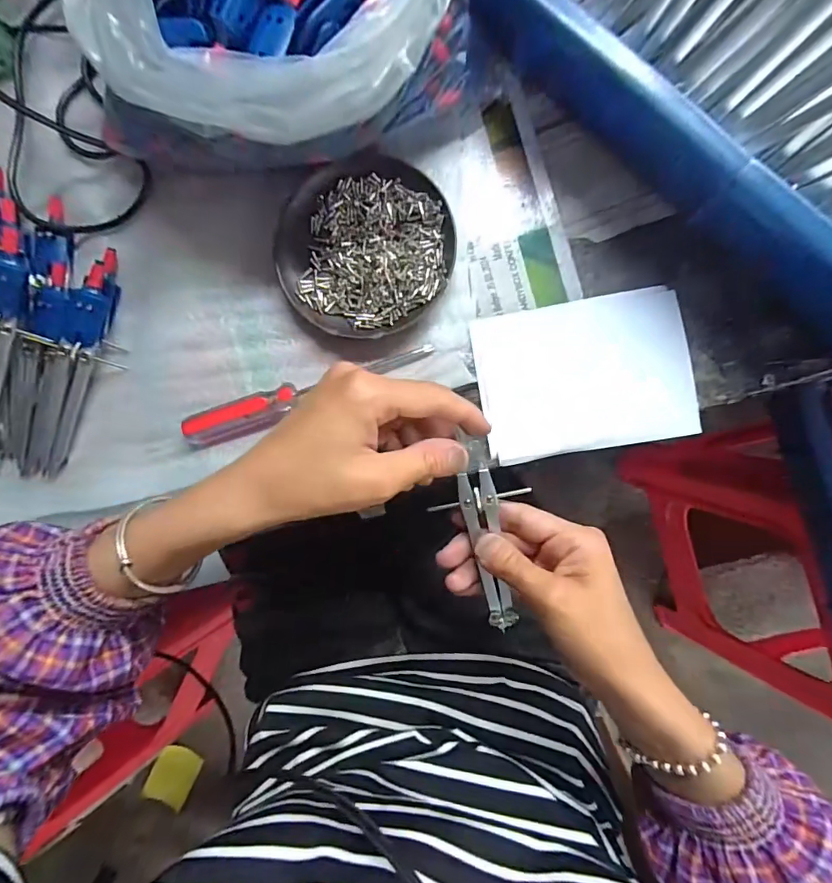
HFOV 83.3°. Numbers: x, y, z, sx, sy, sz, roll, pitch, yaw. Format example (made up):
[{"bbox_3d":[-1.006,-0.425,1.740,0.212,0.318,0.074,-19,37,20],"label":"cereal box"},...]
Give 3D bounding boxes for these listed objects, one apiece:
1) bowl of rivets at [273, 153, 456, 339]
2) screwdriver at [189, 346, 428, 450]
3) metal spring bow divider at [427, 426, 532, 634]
[{"bbox_3d":[-0.035,-0.130,0.316,0.119,0.016,0.113,0,90,6],"label":"bowl of rivets"},{"bbox_3d":[-0.075,-0.033,0.317,0.178,0.017,0.021,-20,88,5],"label":"screwdriver"},{"bbox_3d":[0.042,0.056,0.284,0.052,0.008,0.127,-9,103,6],"label":"metal spring bow divider"}]

